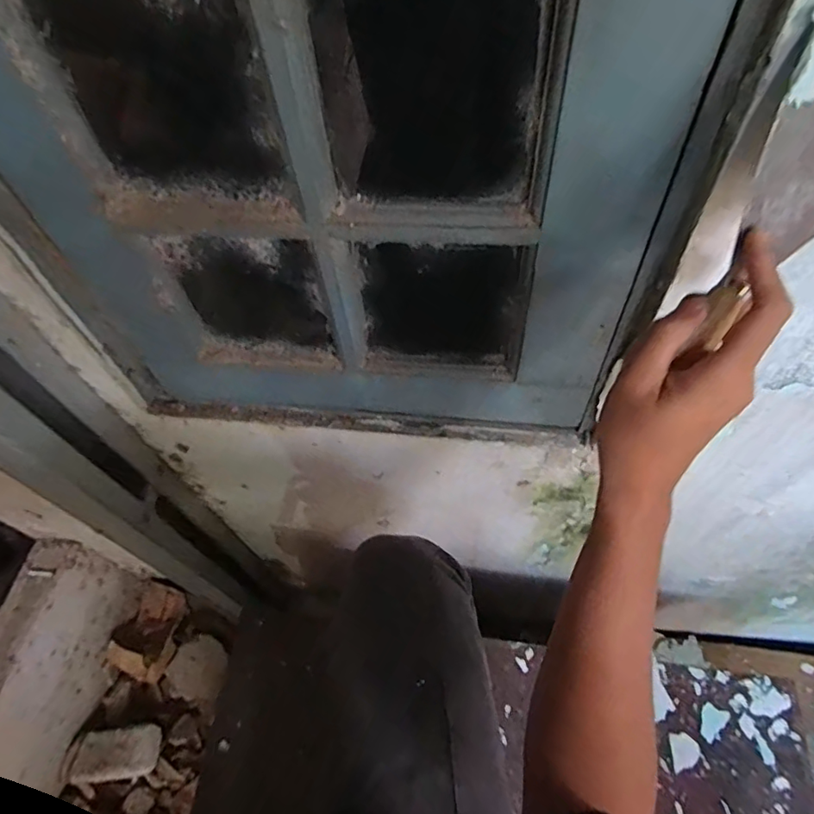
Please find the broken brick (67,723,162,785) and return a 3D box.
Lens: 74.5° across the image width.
[{"bbox_3d":[-0.705,0.827,1.278,0.210,0.054,0.108,-7,56,0],"label":"broken brick"}]

